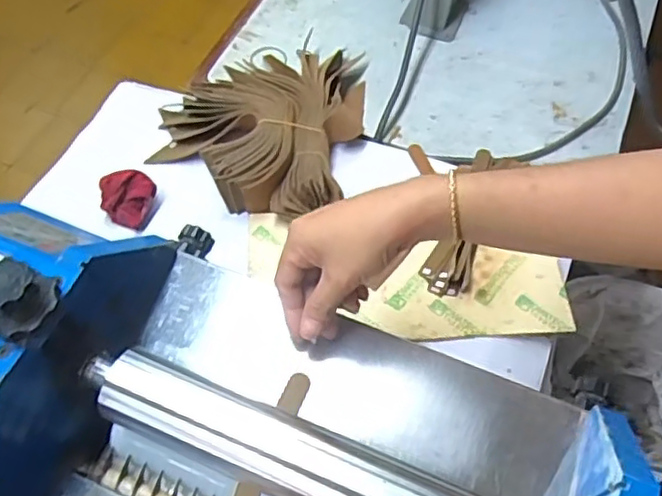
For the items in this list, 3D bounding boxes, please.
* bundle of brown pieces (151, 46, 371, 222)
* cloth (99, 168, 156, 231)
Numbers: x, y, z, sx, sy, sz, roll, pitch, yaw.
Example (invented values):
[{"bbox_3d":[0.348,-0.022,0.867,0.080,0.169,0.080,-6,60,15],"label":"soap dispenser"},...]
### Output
[{"bbox_3d":[-0.083,-0.155,0.741,0.224,0.060,0.253,9,59,5],"label":"bundle of brown pieces"},{"bbox_3d":[-0.216,-0.053,0.691,0.055,0.042,0.057,-27,62,-16],"label":"cloth"}]

